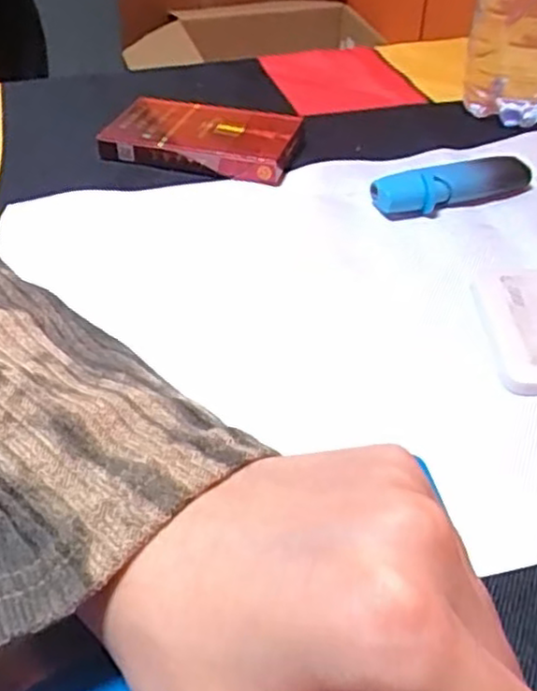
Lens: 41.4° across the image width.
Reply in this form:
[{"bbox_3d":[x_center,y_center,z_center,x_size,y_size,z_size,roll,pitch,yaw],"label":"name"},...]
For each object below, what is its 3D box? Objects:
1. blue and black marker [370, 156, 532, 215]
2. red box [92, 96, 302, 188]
[{"bbox_3d":[0.092,-0.080,0.351,0.082,0.016,0.019,-13,44,-17],"label":"blue and black marker"},{"bbox_3d":[-0.036,-0.114,0.386,0.101,0.012,0.054,17,43,16],"label":"red box"}]

